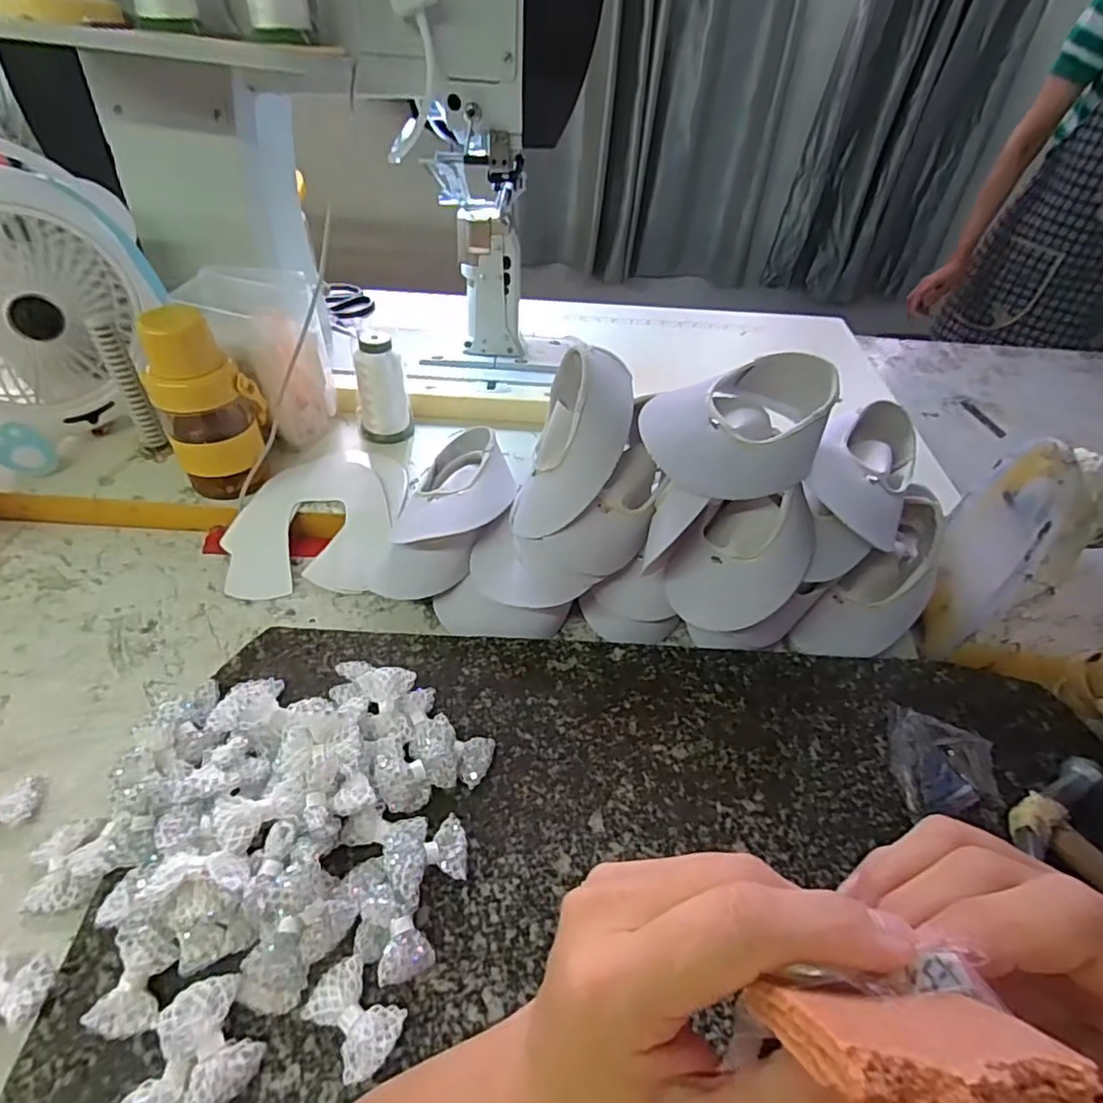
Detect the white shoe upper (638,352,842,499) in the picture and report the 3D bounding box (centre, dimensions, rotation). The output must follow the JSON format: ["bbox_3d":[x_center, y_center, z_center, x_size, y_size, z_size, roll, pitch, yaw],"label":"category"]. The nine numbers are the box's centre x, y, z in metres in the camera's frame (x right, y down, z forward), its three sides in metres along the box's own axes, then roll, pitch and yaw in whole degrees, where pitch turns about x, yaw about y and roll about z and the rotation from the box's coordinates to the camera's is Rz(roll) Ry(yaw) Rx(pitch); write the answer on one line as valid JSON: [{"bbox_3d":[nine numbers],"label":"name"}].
[{"bbox_3d":[0.146,-0.098,0.456,0.154,0.063,0.096,-20,51,-21],"label":"white shoe upper"}]

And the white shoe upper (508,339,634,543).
[{"bbox_3d":[0.015,-0.083,0.487,0.084,0.162,0.049,25,12,19],"label":"white shoe upper"}]

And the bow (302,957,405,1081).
[{"bbox_3d":[-0.110,0.257,0.330,0.053,0.011,0.037,32,52,24],"label":"bow"}]

